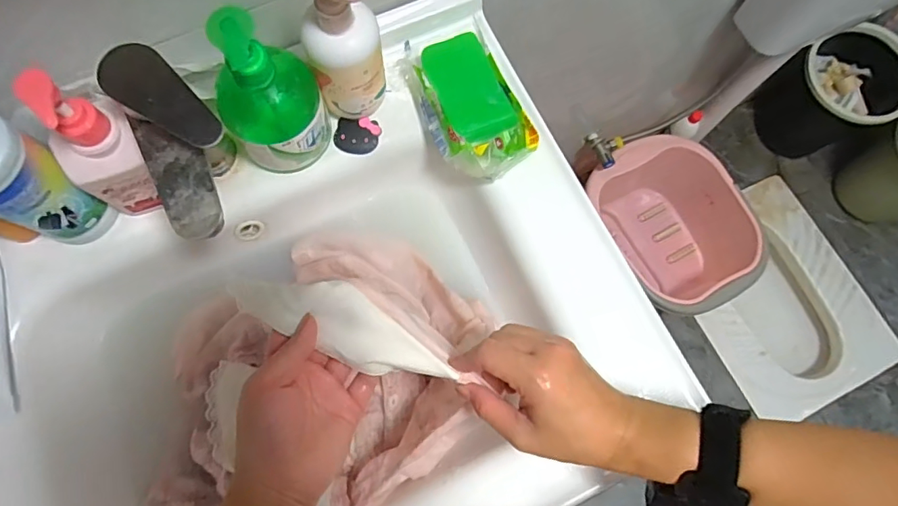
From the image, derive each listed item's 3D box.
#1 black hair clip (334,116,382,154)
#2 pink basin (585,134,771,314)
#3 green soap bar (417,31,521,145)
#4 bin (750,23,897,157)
[{"bbox_3d":[-0.088,-0.113,0.489,0.042,0.010,0.033,2,74,0],"label":"black hair clip"},{"bbox_3d":[0.520,-0.048,1.236,0.292,0.263,0.384,-25,76,-8],"label":"pink basin"},{"bbox_3d":[0.018,-0.157,0.481,0.056,0.021,0.100,-24,76,-7],"label":"green soap bar"},{"bbox_3d":[0.979,-0.396,1.344,0.275,0.278,0.262,-35,78,-10],"label":"bin"}]

